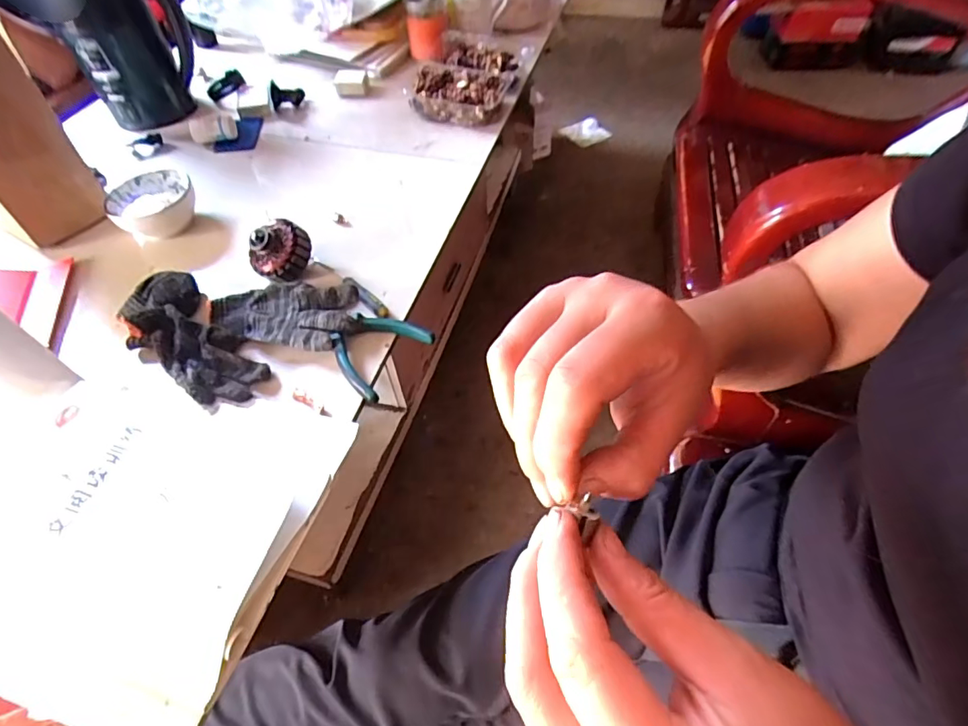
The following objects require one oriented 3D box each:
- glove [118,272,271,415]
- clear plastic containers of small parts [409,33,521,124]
[{"bbox_3d":[-0.343,-0.028,0.582,0.096,0.045,0.226,-38,62,-23],"label":"glove"},{"bbox_3d":[-0.027,-0.513,0.913,0.161,0.090,0.239,14,55,11],"label":"clear plastic containers of small parts"}]

